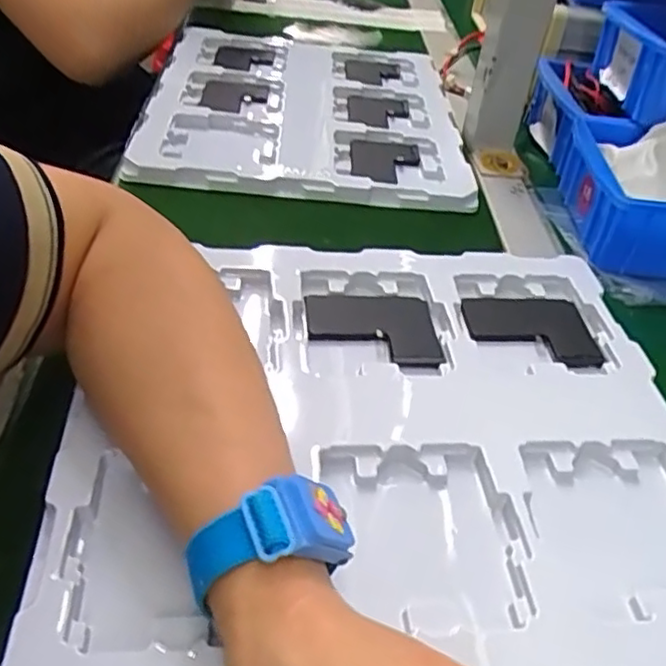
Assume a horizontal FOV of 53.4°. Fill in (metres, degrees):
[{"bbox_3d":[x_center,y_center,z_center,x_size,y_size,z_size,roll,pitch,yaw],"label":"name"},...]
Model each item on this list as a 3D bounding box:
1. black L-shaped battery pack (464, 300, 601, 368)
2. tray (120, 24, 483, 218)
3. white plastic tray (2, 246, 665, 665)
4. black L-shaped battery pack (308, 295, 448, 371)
[{"bbox_3d":[0.123,-0.003,0.422,0.081,0.007,0.057,4,43,-4],"label":"black L-shaped battery pack"},{"bbox_3d":[-0.026,-0.219,0.642,0.282,0.020,0.329,4,42,-4],"label":"tray"},{"bbox_3d":[0.030,0.047,0.341,0.316,0.019,0.273,0,44,-8],"label":"white plastic tray"},{"bbox_3d":[0.023,-0.001,0.399,0.077,0.008,0.062,1,44,-8],"label":"black L-shaped battery pack"}]

